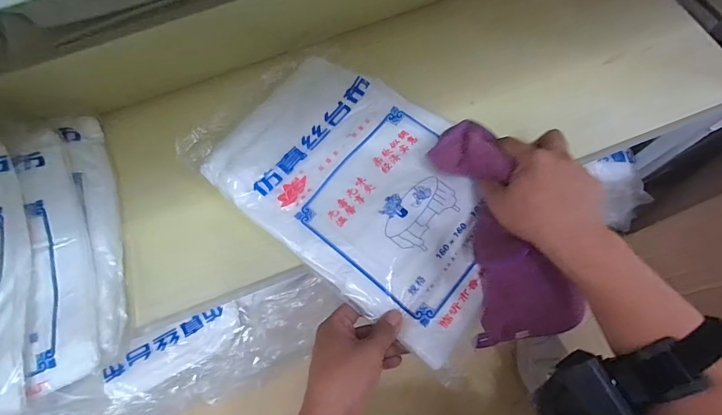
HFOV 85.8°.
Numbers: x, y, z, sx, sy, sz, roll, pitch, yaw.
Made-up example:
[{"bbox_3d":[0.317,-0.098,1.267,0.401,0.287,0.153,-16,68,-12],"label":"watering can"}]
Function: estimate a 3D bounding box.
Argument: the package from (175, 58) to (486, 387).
[{"bbox_3d":[0.008,-0.027,0.438,0.369,0.028,0.221,38,76,15],"label":"package"}]

